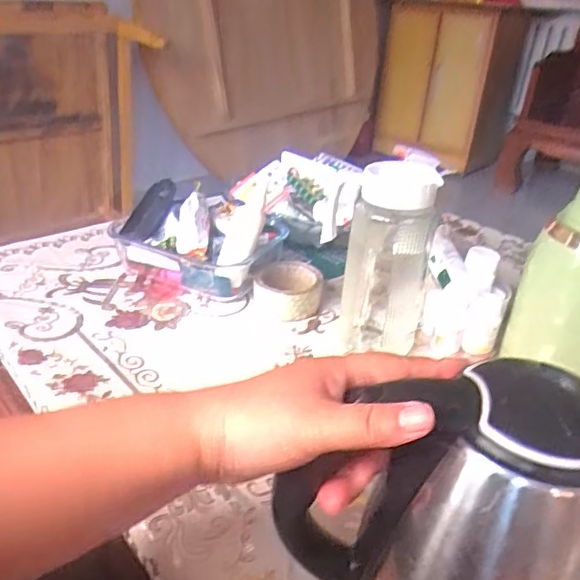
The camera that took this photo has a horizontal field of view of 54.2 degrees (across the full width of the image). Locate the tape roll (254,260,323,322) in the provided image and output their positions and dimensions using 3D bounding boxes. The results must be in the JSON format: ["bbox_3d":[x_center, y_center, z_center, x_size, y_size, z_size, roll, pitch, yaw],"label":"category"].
[{"bbox_3d":[-0.003,0.000,0.718,0.086,0.038,0.087,3,29,-2],"label":"tape roll"}]

